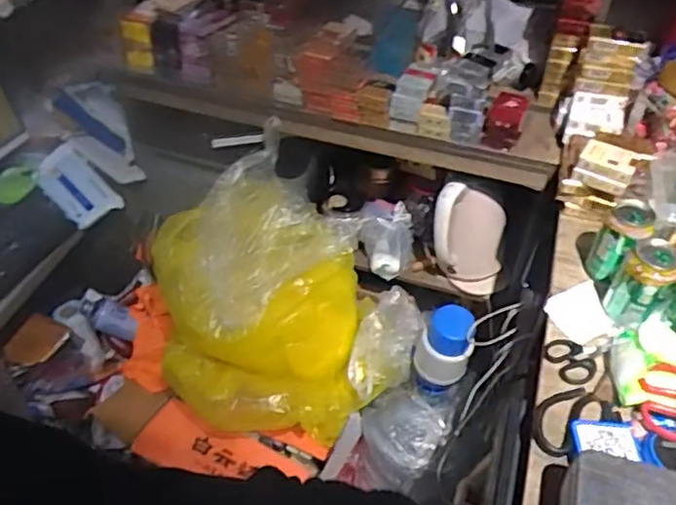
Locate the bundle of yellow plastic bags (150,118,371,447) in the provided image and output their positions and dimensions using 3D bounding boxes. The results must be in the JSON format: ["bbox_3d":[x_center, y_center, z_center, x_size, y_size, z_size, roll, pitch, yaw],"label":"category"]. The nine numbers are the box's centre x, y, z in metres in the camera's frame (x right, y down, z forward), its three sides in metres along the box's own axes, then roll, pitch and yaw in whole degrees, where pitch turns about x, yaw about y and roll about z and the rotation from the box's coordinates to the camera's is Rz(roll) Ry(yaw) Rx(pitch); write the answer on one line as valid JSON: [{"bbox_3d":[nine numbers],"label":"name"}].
[{"bbox_3d":[-0.163,0.073,1.236,0.384,0.320,0.445,-11,46,-13],"label":"bundle of yellow plastic bags"}]

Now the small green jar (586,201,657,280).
[{"bbox_3d":[0.390,-0.013,0.864,0.063,0.105,0.062,1,45,-1],"label":"small green jar"}]

